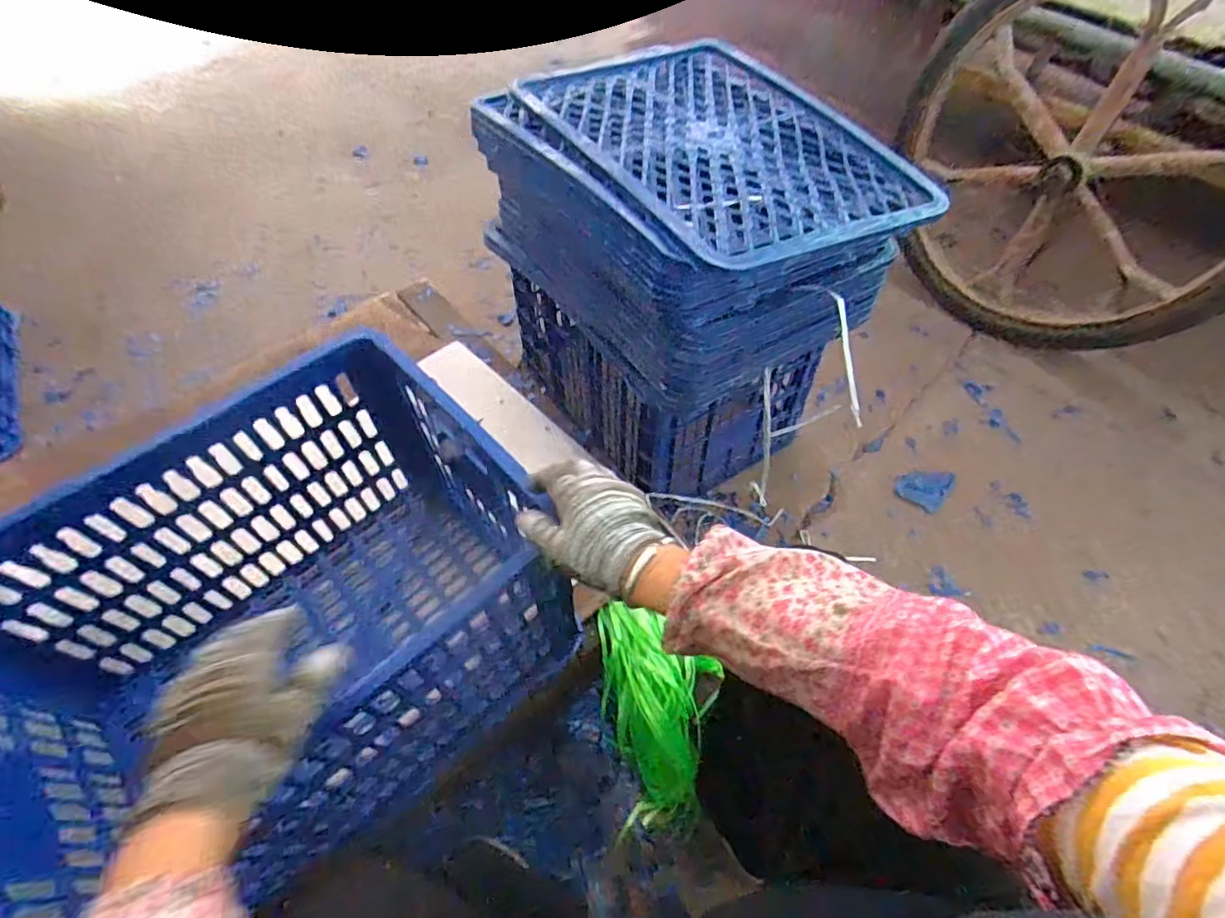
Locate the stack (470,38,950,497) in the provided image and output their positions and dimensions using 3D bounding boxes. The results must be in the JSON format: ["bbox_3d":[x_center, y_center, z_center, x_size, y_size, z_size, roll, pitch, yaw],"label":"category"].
[{"bbox_3d":[0.117,-0.292,0.933,0.436,0.484,0.559,-29,58,-20],"label":"stack"}]

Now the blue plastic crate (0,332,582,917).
[{"bbox_3d":[-0.341,0.173,0.594,0.492,0.289,0.347,-35,60,-23],"label":"blue plastic crate"}]

